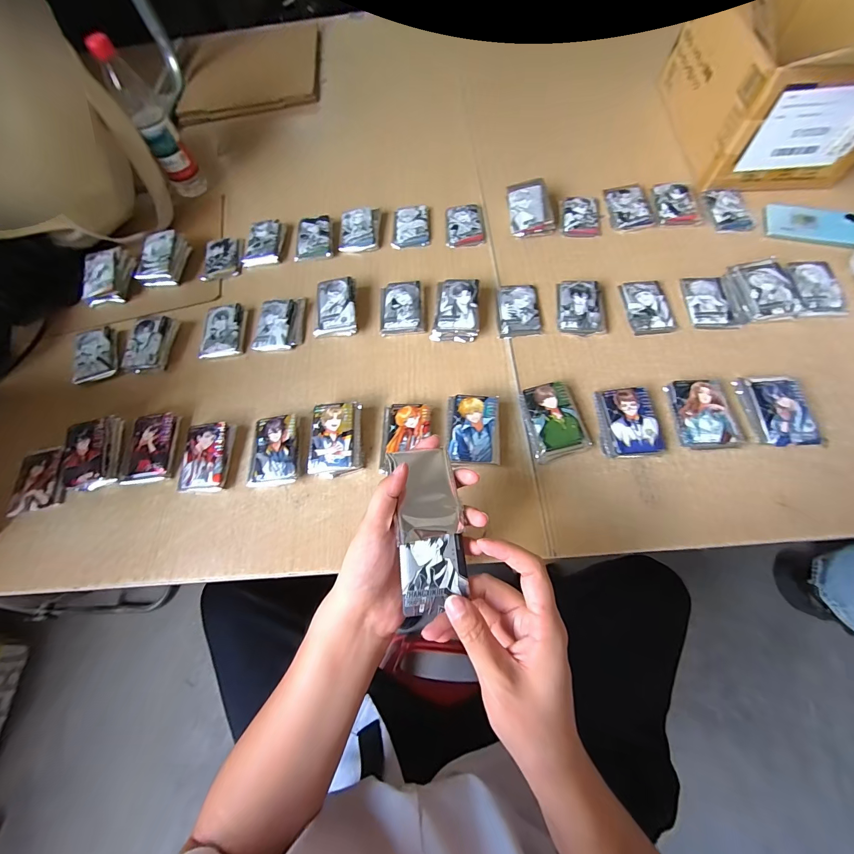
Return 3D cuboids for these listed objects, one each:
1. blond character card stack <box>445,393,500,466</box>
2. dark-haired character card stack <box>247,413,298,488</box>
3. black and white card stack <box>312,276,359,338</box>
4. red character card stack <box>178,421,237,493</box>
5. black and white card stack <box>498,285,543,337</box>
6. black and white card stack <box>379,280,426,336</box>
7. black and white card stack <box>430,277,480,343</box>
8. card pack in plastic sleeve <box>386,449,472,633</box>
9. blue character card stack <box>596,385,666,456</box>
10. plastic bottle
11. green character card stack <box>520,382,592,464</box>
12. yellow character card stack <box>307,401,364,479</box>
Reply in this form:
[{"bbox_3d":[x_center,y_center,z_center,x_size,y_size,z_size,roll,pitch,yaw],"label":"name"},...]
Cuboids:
[{"bbox_3d":[0.058,0.005,0.450,0.064,0.029,0.084,1,66,3],"label":"blond character card stack"},{"bbox_3d":[-0.193,0.031,0.459,0.058,0.023,0.086,-3,66,1],"label":"dark-haired character card stack"},{"bbox_3d":[-0.137,-0.178,0.543,0.061,0.028,0.089,-5,66,0],"label":"black and white card stack"},{"bbox_3d":[-0.282,0.038,0.460,0.058,0.022,0.088,-3,66,1],"label":"red character card stack"},{"bbox_3d":[0.135,-0.175,0.536,0.061,0.010,0.091,-3,66,1],"label":"black and white card stack"},{"bbox_3d":[-0.038,-0.179,0.543,0.065,0.020,0.083,-4,66,1],"label":"black and white card stack"},{"bbox_3d":[0.044,-0.172,0.528,0.065,0.031,0.090,7,67,6],"label":"black and white card stack"},{"bbox_3d":[0.003,0.086,0.305,0.053,0.012,0.148,-1,57,2],"label":"card pack in plastic sleeve"},{"bbox_3d":[0.249,-0.006,0.450,0.066,0.022,0.087,-5,66,0],"label":"blue character card stack"},{"bbox_3d":[-0.463,-0.511,0.614,0.058,0.181,0.063,-26,68,-9],"label":"plastic bottle"},{"bbox_3d":[0.162,-0.010,0.456,0.070,0.020,0.092,-12,66,-3],"label":"green character card stack"},{"bbox_3d":[-0.115,0.014,0.456,0.064,0.031,0.088,-3,66,1],"label":"yellow character card stack"}]

